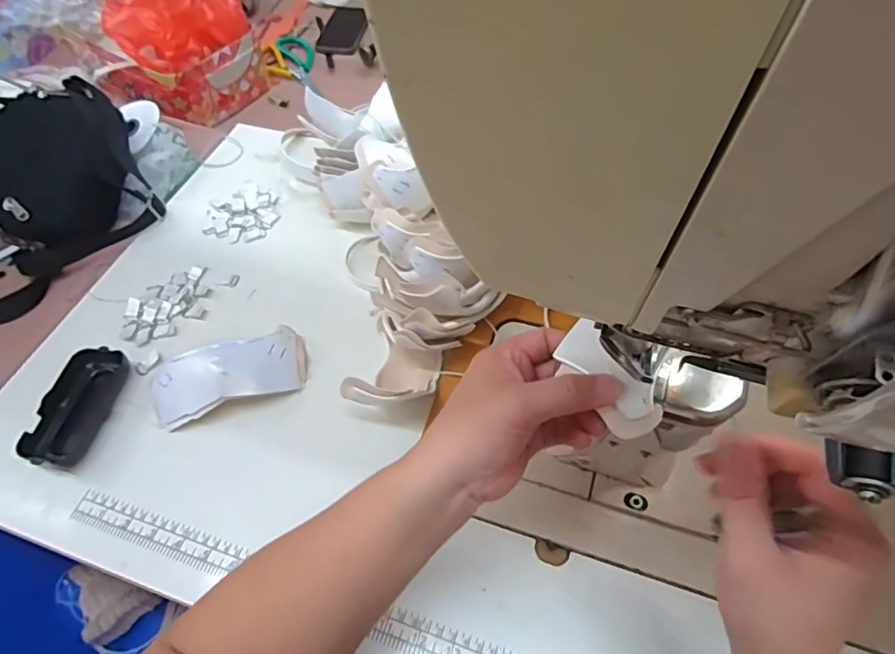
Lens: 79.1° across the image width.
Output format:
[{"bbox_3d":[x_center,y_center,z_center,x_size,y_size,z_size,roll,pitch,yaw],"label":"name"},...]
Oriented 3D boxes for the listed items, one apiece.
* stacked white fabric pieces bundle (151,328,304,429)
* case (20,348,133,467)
[{"bbox_3d":[-0.199,0.045,0.496,0.138,0.049,0.059,-25,58,-14],"label":"stacked white fabric pieces bundle"},{"bbox_3d":[-0.337,0.073,0.495,0.046,0.028,0.108,7,56,7],"label":"case"}]

